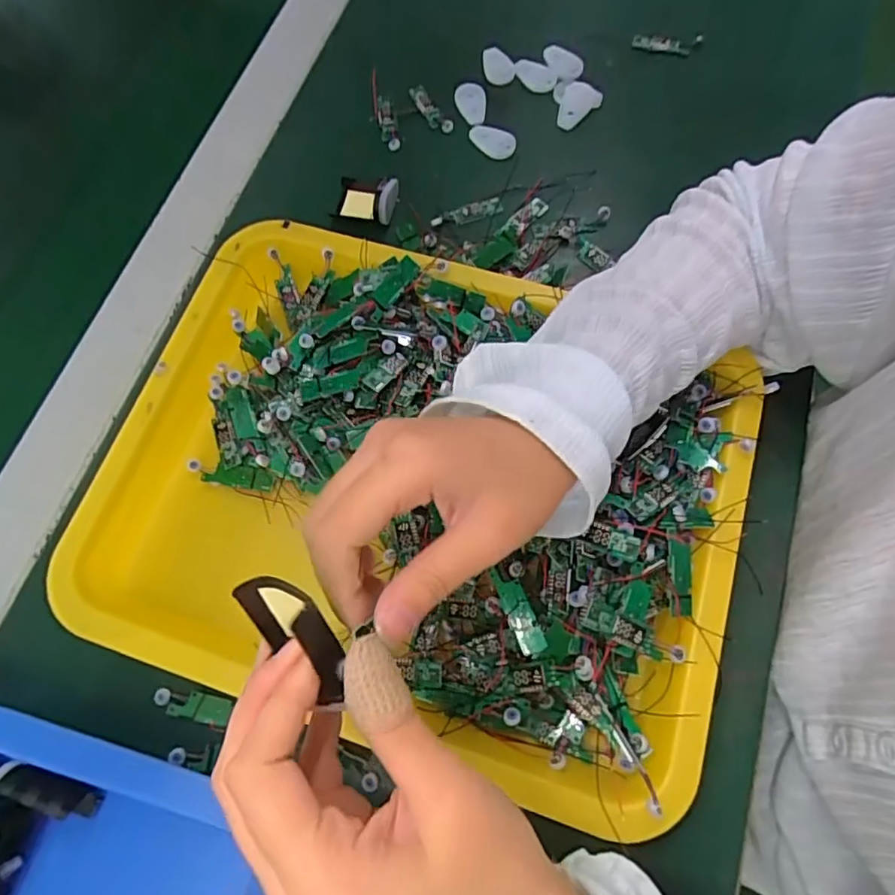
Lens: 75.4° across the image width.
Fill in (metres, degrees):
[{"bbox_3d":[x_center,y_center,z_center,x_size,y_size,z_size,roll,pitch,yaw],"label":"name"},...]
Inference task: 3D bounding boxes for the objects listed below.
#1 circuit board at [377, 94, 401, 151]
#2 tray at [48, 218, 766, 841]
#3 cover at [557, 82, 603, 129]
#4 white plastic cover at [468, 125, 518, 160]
[{"bbox_3d":[-0.044,-0.241,0.436,0.013,0.011,0.053,-11,70,-2],"label":"circuit board"},{"bbox_3d":[-0.019,0.015,0.313,0.331,0.041,0.257,17,72,8],"label":"tray"},{"bbox_3d":[0.098,-0.253,0.427,0.028,0.012,0.041,16,71,8],"label":"cover"},{"bbox_3d":[0.032,-0.222,0.420,0.036,0.009,0.019,25,73,11],"label":"white plastic cover"}]

